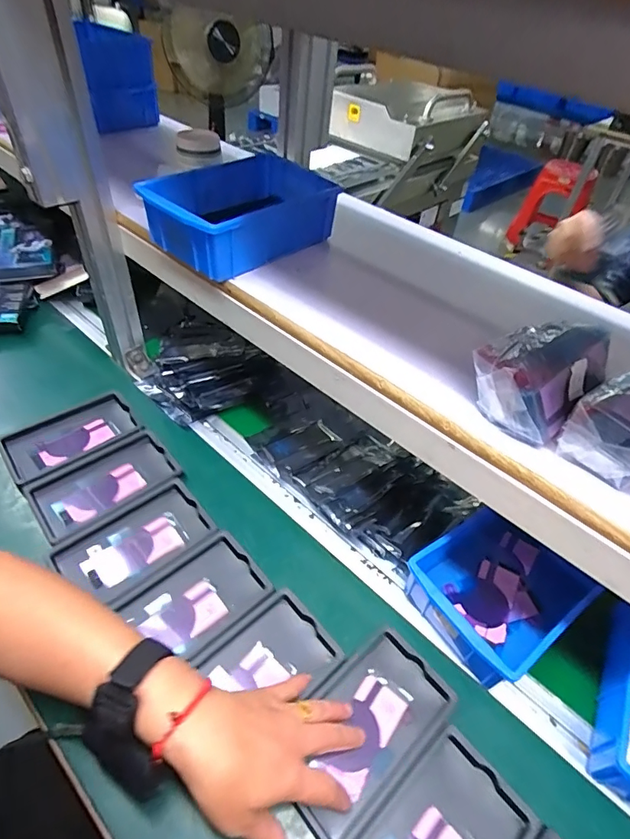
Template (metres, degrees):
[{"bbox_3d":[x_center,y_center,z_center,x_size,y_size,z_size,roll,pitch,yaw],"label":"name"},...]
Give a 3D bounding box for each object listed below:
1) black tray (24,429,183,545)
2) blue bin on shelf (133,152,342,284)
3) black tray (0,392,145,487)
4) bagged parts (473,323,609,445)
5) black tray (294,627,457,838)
[{"bbox_3d":[-0.254,0.078,0.564,0.159,0.017,0.096,-28,55,-31],"label":"black tray"},{"bbox_3d":[-0.092,-0.242,0.537,0.154,0.064,0.197,35,51,25],"label":"blue bin on shelf"},{"bbox_3d":[-0.319,0.022,0.608,0.157,0.016,0.097,-27,54,-30],"label":"black tray"},{"bbox_3d":[0.181,-0.041,0.370,0.106,0.060,0.077,-30,56,-32],"label":"bagged parts"},{"bbox_3d":[0.043,0.270,0.405,0.155,0.017,0.092,-32,56,-30],"label":"black tray"}]

